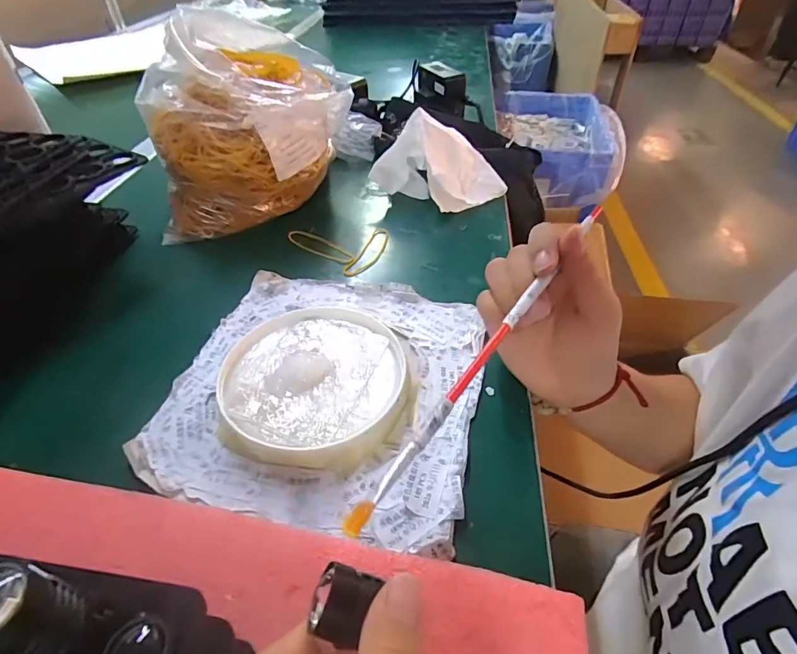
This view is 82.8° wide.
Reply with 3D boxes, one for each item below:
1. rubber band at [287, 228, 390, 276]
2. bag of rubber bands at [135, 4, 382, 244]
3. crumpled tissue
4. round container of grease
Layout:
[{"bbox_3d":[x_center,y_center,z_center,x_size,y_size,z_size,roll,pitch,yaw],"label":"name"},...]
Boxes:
[{"bbox_3d":[-0.051,-0.084,0.437,0.095,0.008,0.076,29,51,28],"label":"rubber band"},{"bbox_3d":[-0.135,-0.194,0.440,0.215,0.152,0.115,-25,48,-23],"label":"bag of rubber bands"},{"bbox_3d":[0.042,-0.167,0.468,0.114,0.073,0.091,-28,49,-25],"label":"crumpled tissue"},{"bbox_3d":[-0.051,0.034,0.297,0.122,0.017,0.119,2,43,2],"label":"round container of grease"}]

